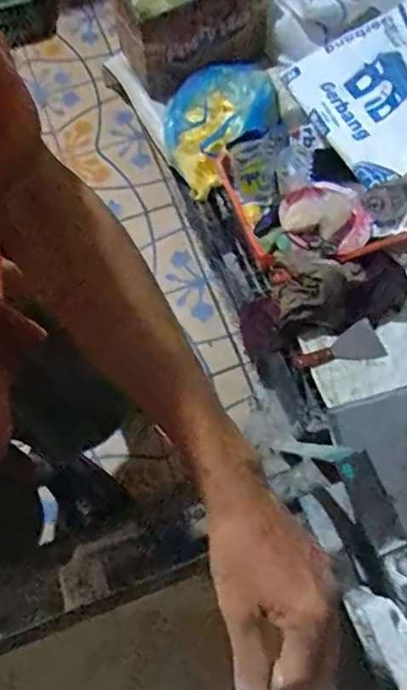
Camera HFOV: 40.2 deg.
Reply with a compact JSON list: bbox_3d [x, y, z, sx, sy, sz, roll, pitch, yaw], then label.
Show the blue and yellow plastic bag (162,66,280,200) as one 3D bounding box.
[{"bbox_3d":[0.035,-0.556,1.398,0.324,0.116,0.232,-42,76,-12],"label":"blue and yellow plastic bag"}]

